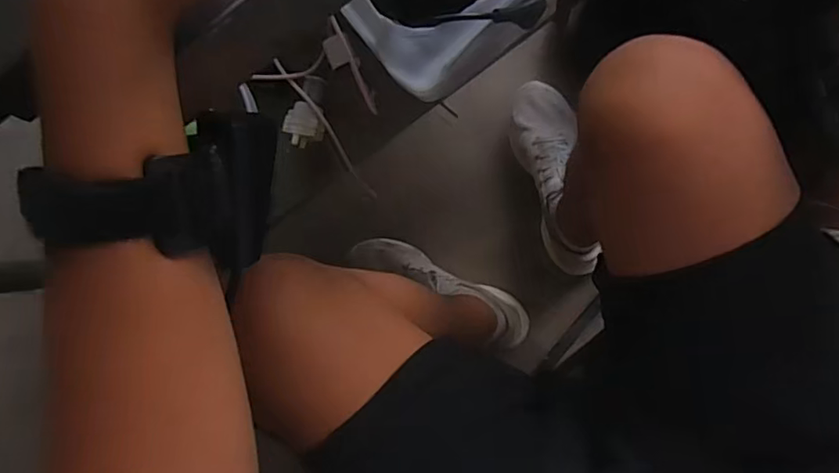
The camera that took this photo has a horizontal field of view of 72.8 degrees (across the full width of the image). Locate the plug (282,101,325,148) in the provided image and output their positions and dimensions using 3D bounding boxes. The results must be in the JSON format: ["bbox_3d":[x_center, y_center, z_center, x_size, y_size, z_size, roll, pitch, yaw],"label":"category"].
[{"bbox_3d":[-0.131,-0.128,0.646,0.042,0.024,0.049,-2,88,8],"label":"plug"}]

